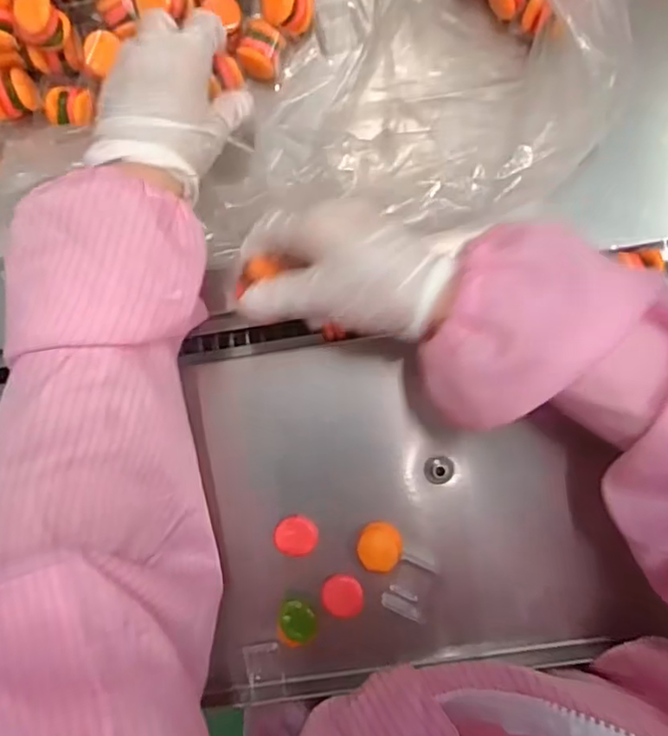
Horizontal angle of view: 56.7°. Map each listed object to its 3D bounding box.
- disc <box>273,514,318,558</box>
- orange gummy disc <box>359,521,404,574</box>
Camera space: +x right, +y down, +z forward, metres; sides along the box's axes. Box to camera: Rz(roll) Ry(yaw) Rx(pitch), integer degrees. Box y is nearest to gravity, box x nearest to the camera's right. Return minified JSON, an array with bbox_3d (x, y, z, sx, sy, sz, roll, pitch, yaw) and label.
[{"bbox_3d":[-0.026,0.117,0.435,0.029,0.017,0.027,0,87,4],"label":"disc"},{"bbox_3d":[0.031,0.123,0.425,0.032,0.009,0.032,-1,74,3],"label":"orange gummy disc"}]

